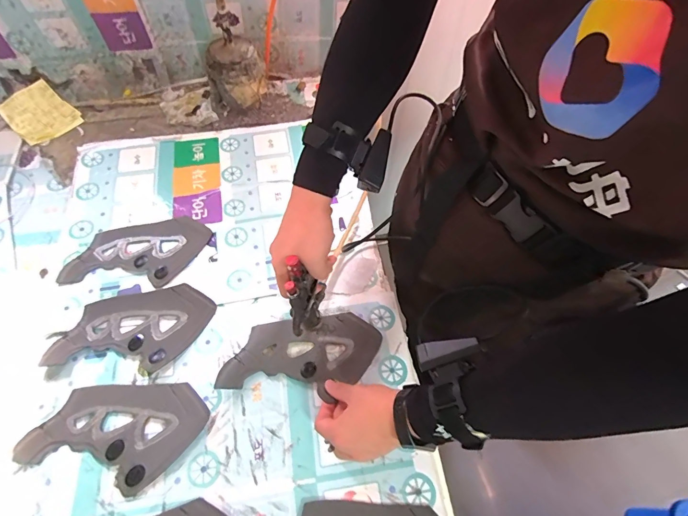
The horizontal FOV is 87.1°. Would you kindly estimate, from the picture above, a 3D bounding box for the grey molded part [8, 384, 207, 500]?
[{"bbox_3d":[-0.291,0.219,0.471,0.202,0.014,0.127,13,62,7],"label":"grey molded part"}]

